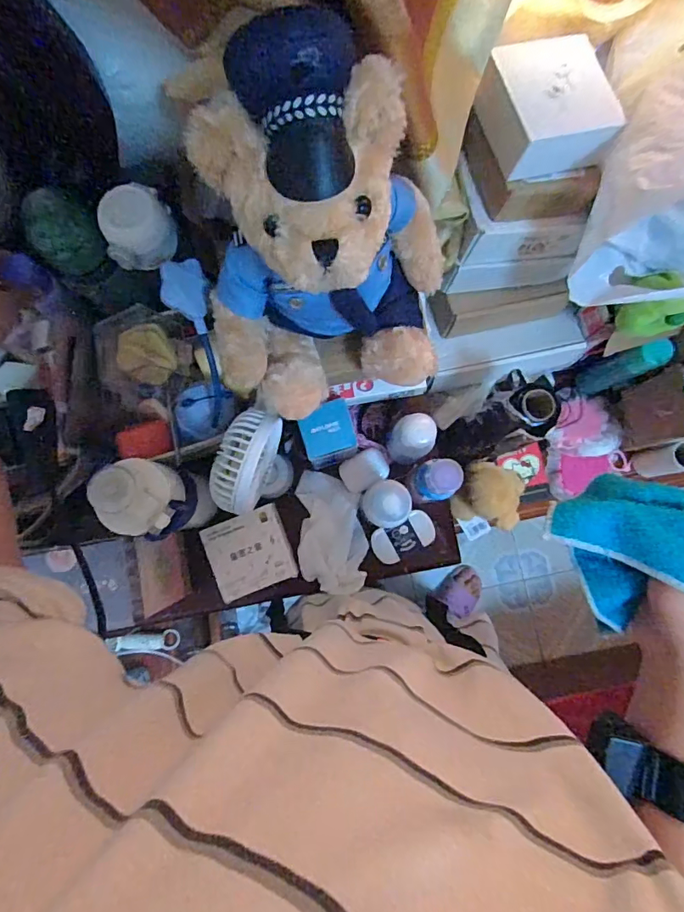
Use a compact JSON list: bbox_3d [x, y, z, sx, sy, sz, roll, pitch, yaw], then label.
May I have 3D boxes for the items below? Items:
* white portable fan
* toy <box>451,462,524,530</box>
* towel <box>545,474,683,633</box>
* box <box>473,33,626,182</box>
[{"bbox_3d":[-0.084,0.015,0.511,0.057,0.194,0.095,23,84,2],"label":"white portable fan"},{"bbox_3d":[0.211,0.057,0.674,0.087,0.054,0.078,20,84,2],"label":"toy"},{"bbox_3d":[0.224,0.065,0.351,0.102,0.055,0.110,-33,85,-4],"label":"towel"},{"bbox_3d":[0.187,-0.316,0.436,0.107,0.048,0.105,-19,84,-2],"label":"box"}]

